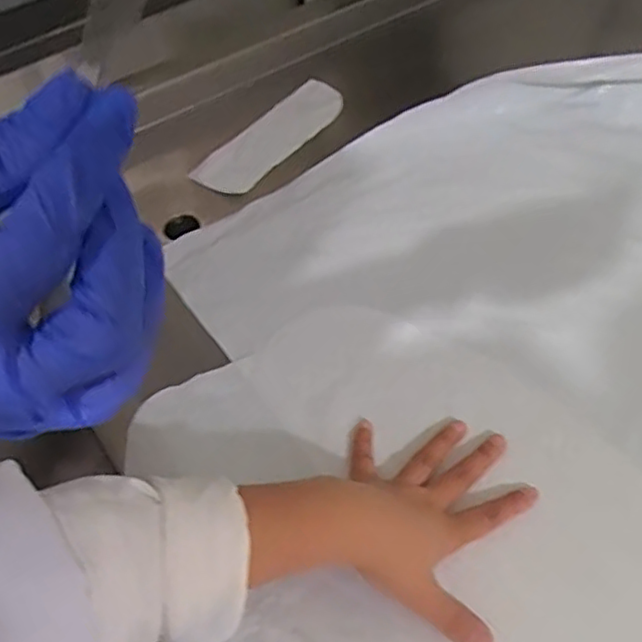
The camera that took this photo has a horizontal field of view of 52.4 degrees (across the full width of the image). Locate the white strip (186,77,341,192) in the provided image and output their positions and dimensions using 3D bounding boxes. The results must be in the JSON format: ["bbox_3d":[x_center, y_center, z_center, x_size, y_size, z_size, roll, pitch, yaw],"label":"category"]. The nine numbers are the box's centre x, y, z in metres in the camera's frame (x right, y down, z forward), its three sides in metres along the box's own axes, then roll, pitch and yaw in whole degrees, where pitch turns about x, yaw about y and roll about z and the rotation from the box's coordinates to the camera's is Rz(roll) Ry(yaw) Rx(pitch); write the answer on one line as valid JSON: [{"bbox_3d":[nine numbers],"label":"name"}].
[{"bbox_3d":[-0.049,-0.207,0.723,0.068,0.014,0.205,35,64,23],"label":"white strip"}]

